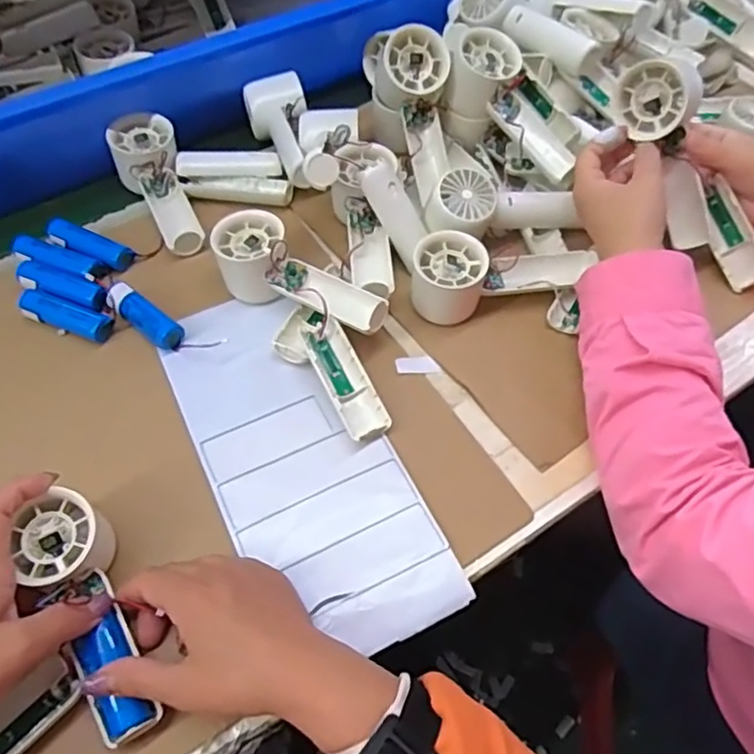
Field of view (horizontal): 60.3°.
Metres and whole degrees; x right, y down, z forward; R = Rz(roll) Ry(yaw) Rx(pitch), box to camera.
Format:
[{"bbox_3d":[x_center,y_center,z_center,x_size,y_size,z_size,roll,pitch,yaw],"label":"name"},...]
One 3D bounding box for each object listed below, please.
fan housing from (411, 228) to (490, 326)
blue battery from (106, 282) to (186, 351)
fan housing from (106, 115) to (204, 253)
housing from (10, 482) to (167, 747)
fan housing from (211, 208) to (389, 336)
[{"bbox_3d":[0.057,-0.077,0.519,0.055,0.053,0.054,11,58,6],"label":"fan housing"},{"bbox_3d":[-0.183,-0.049,0.515,0.067,0.022,0.023,33,62,18],"label":"blue battery"},{"bbox_3d":[-0.195,-0.171,0.578,0.059,0.045,0.146,-20,60,-14],"label":"fan housing"},{"bbox_3d":[-0.173,0.141,0.389,0.048,0.043,0.146,-23,79,-15],"label":"housing"},{"bbox_3d":[-0.060,-0.078,0.516,0.153,0.046,0.057,25,60,14],"label":"fan housing"}]

